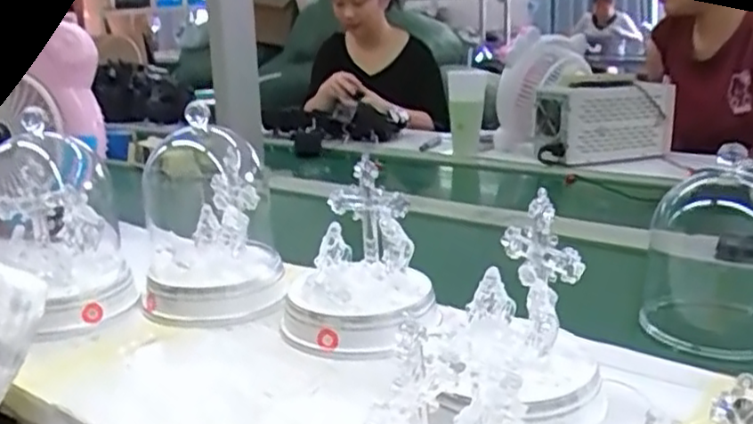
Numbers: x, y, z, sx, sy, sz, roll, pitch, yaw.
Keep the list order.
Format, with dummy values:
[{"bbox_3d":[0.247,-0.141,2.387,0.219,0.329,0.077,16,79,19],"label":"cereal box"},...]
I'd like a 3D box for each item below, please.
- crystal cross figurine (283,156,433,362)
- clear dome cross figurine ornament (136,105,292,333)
[{"bbox_3d":[-0.021,0.047,0.656,0.144,0.128,0.137,-1,15,3],"label":"crystal cross figurine"},{"bbox_3d":[-0.175,0.004,0.728,0.144,0.184,0.135,-5,16,-10],"label":"clear dome cross figurine ornament"}]

